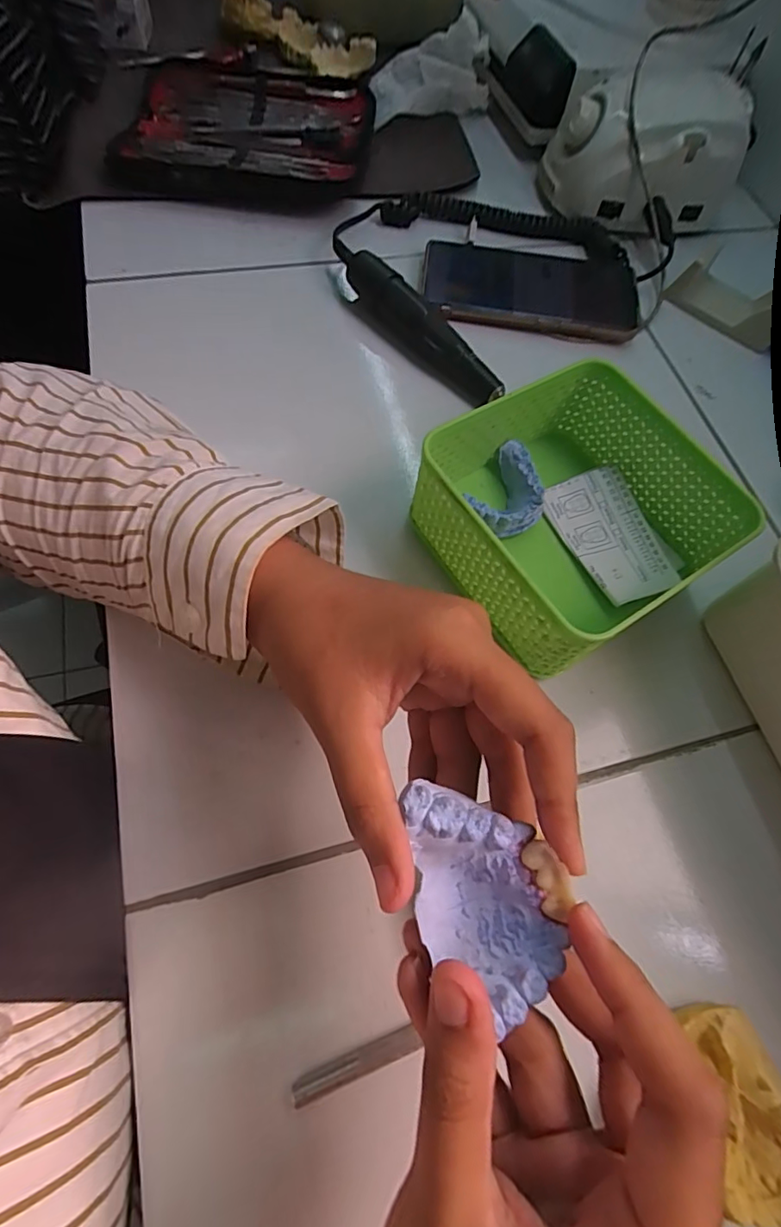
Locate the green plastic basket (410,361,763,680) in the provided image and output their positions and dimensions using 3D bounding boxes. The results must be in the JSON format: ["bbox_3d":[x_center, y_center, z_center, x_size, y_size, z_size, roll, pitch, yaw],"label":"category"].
[{"bbox_3d":[0.098,-0.053,0.277,0.134,0.058,0.129,-32,72,-15],"label":"green plastic basket"}]

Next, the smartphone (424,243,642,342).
[{"bbox_3d":[0.106,-0.247,0.389,0.158,0.010,0.080,6,61,-1],"label":"smartphone"}]

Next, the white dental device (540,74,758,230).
[{"bbox_3d":[0.206,-0.373,0.415,0.146,0.066,0.086,-2,62,-5],"label":"white dental device"}]

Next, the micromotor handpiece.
[{"bbox_3d":[0.015,-0.202,0.356,0.023,0.028,0.161,-36,73,-16],"label":"micromotor handpiece"}]

